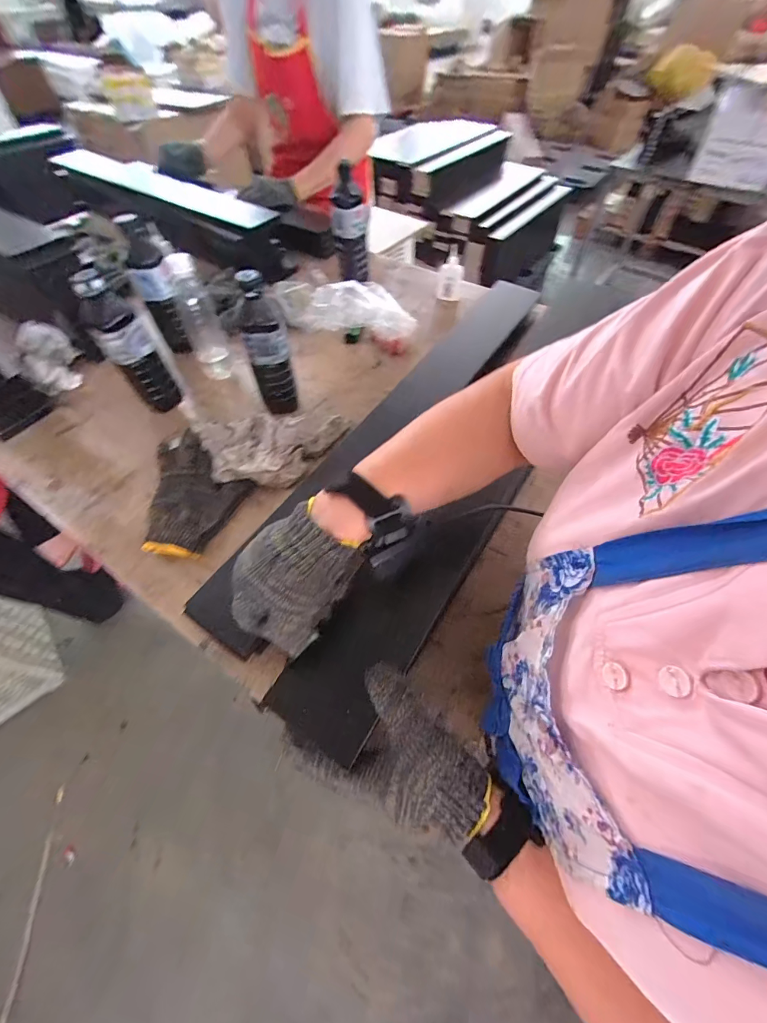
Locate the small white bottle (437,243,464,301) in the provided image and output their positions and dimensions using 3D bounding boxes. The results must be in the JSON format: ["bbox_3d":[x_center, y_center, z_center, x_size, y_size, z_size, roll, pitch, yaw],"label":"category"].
[{"bbox_3d":[0.139,-0.484,0.788,0.049,0.077,0.034,13,57,9],"label":"small white bottle"}]

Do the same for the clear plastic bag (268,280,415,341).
[{"bbox_3d":[-0.075,-0.399,0.731,0.271,0.057,0.096,12,57,8],"label":"clear plastic bag"}]

